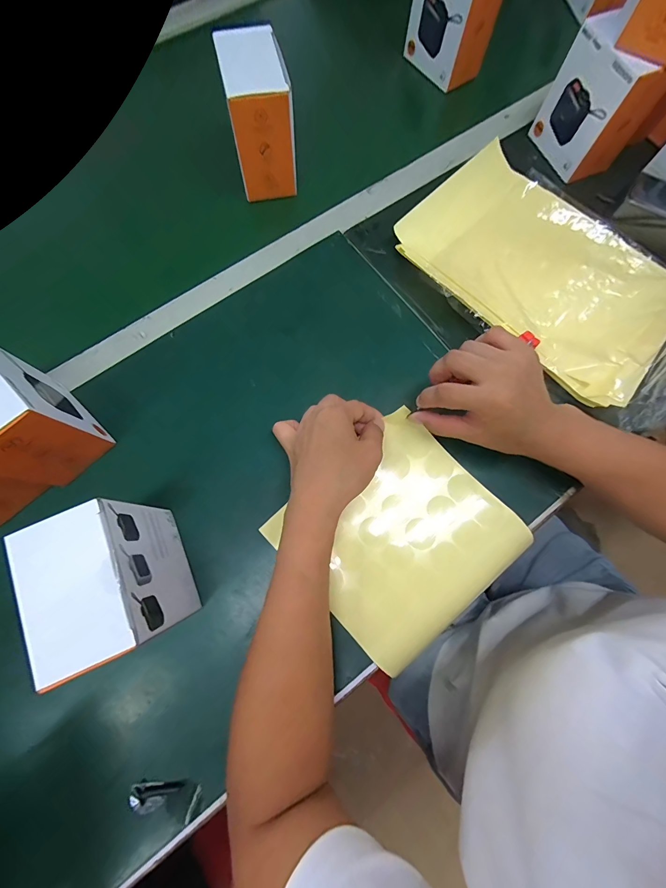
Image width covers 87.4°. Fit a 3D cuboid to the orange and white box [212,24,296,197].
[{"bbox_3d":[-0.082,-0.372,0.397,0.065,0.097,0.096,-9,76,-4],"label":"orange and white box"}]

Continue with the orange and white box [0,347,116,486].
[{"bbox_3d":[-0.272,-0.023,0.305,0.068,0.119,0.099,-43,81,-11],"label":"orange and white box"}]

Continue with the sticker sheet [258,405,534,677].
[{"bbox_3d":[0.065,0.087,0.338,0.187,0.009,0.178,-41,80,-8],"label":"sticker sheet"}]

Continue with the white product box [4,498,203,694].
[{"bbox_3d":[-0.166,0.105,0.273,0.062,0.118,0.097,-22,78,-7],"label":"white product box"}]

